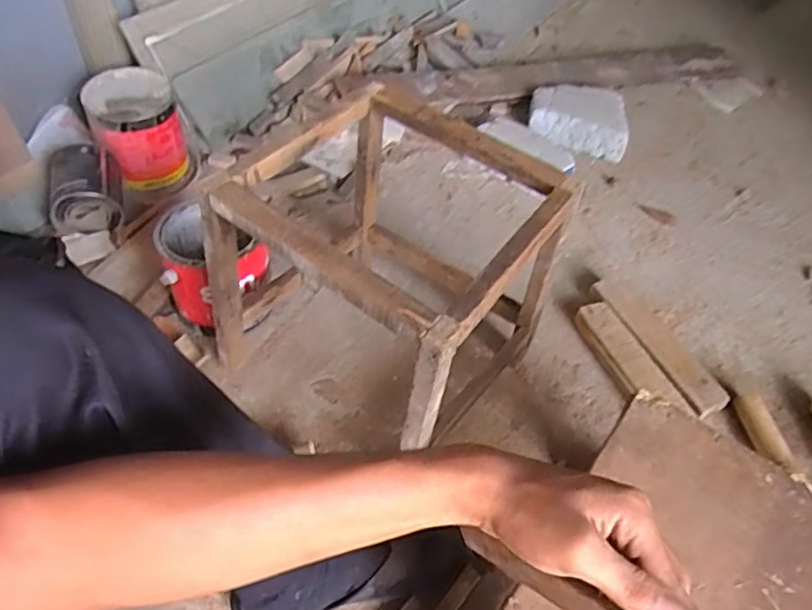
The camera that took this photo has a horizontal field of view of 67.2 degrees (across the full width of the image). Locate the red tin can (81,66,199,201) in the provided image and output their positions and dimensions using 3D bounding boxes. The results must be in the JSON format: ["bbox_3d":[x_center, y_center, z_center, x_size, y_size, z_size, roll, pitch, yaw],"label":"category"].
[{"bbox_3d":[-0.482,-0.309,1.125,0.156,0.179,0.171,-15,52,-15],"label":"red tin can"}]

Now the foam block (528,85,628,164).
[{"bbox_3d":[0.373,-0.404,1.331,0.200,0.069,0.167,11,50,6],"label":"foam block"}]

